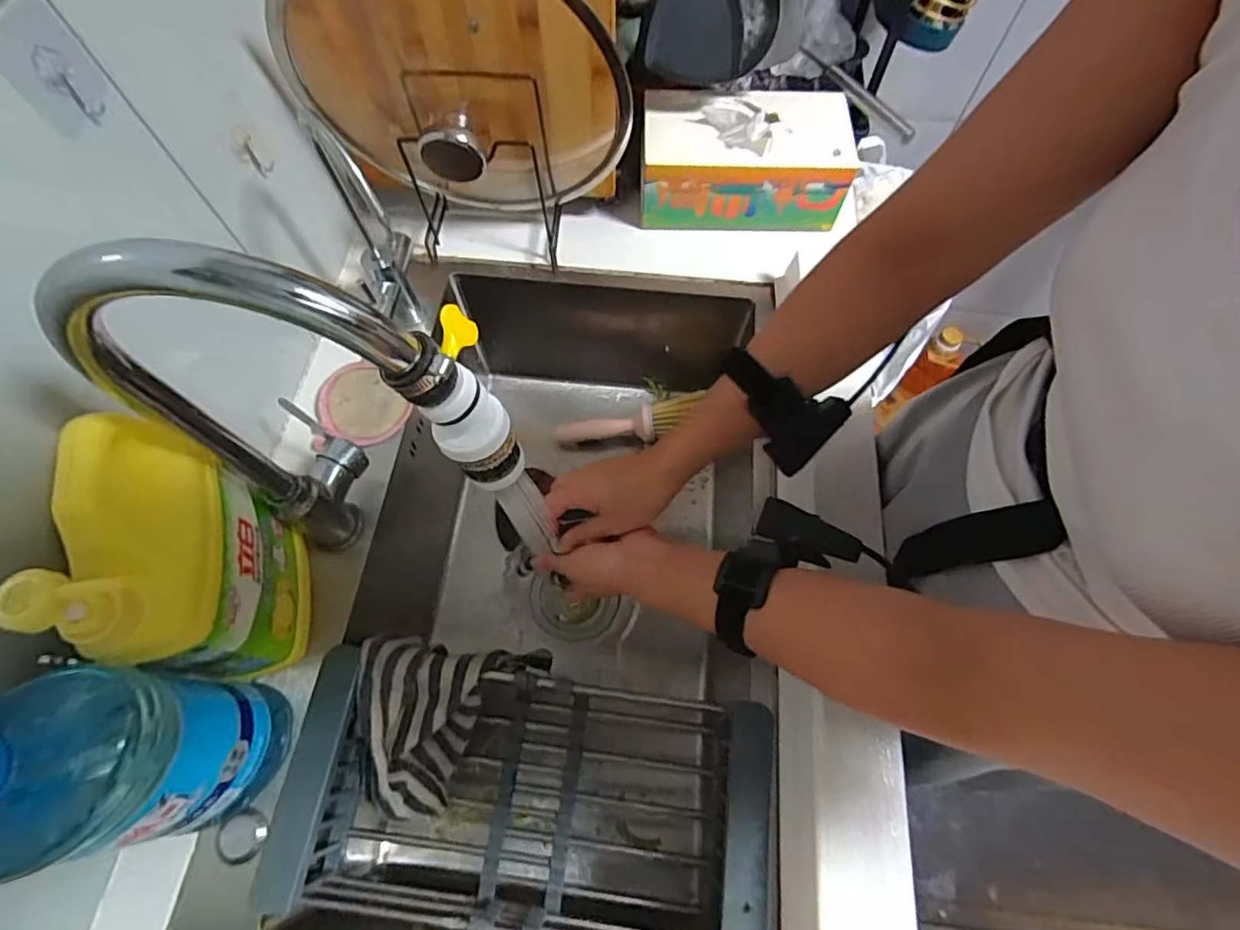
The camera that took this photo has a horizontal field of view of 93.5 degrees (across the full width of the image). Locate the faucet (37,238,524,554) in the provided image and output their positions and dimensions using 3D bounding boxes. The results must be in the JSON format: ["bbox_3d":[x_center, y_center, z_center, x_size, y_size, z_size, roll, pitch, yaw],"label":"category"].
[{"bbox_3d":[-0.174,-0.016,0.388,0.217,0.331,0.071,9,67,5],"label":"faucet"}]

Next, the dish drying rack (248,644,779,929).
[{"bbox_3d":[-0.075,0.284,0.498,0.392,0.087,0.184,6,67,4],"label":"dish drying rack"}]

